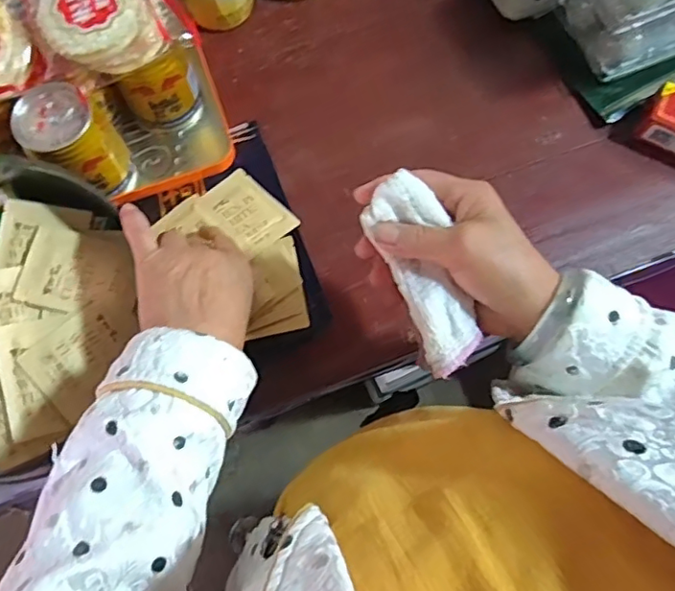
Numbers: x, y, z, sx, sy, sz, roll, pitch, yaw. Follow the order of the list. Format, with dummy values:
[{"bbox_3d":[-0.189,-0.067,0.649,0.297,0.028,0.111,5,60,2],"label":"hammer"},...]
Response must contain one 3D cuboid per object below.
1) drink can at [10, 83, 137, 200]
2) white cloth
[{"bbox_3d":[-0.204,-0.116,0.453,0.059,0.087,0.060,0,73,-1],"label":"drink can"},{"bbox_3d":[0.051,-0.010,0.331,0.042,0.019,0.108,-19,85,-7],"label":"white cloth"}]

